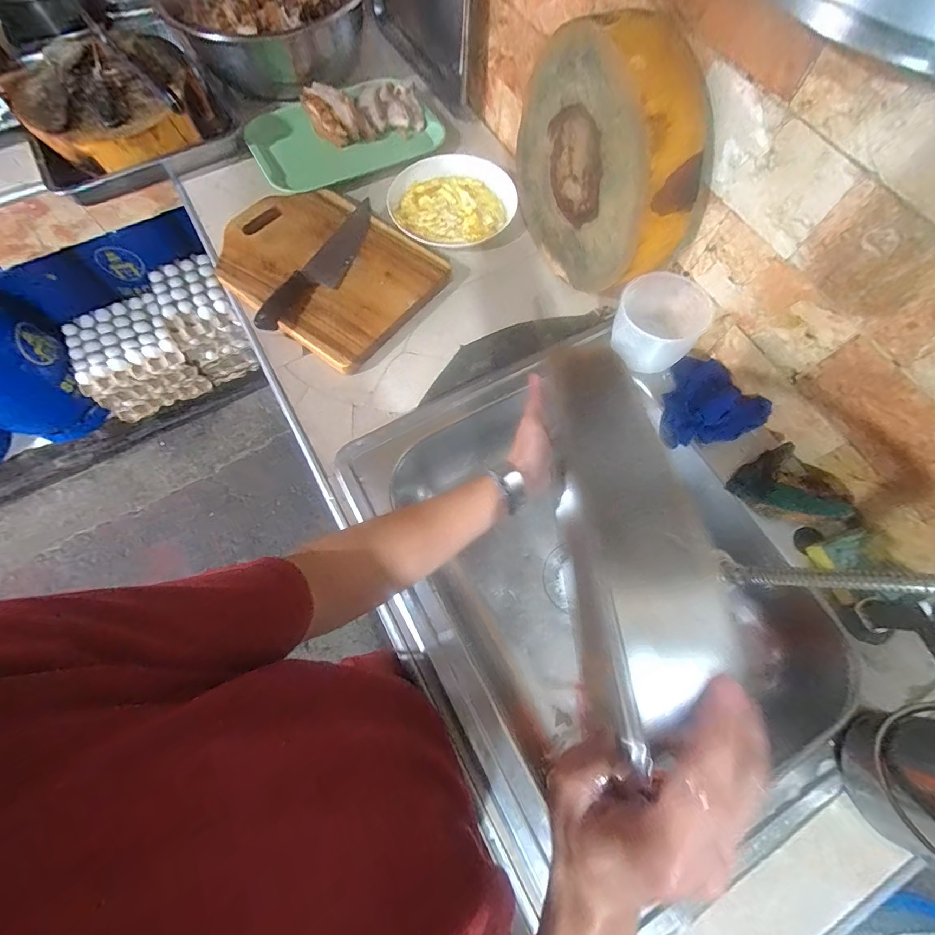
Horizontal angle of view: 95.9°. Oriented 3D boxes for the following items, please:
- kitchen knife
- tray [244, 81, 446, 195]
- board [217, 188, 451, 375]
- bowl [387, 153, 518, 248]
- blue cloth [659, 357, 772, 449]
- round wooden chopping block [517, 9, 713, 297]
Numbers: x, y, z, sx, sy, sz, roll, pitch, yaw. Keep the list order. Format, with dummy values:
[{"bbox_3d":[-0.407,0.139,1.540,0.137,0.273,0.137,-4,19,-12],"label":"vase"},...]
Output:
[{"bbox_3d":[-0.220,-0.320,0.664,0.066,0.023,0.296,27,71,10],"label":"kitchen knife"},{"bbox_3d":[-0.225,-0.613,0.808,0.346,0.047,0.236,-24,71,-9],"label":"tray"},{"bbox_3d":[-0.228,-0.327,0.683,0.355,0.023,0.255,37,73,13],"label":"board"},{"bbox_3d":[-0.027,-0.466,0.749,0.225,0.042,0.208,0,69,0],"label":"bowl"},{"bbox_3d":[0.344,-0.096,0.592,0.132,0.050,0.130,4,69,2],"label":"blue cloth"},{"bbox_3d":[0.176,-0.409,0.564,0.106,0.266,0.303,-28,71,-11],"label":"round wooden chopping block"}]

